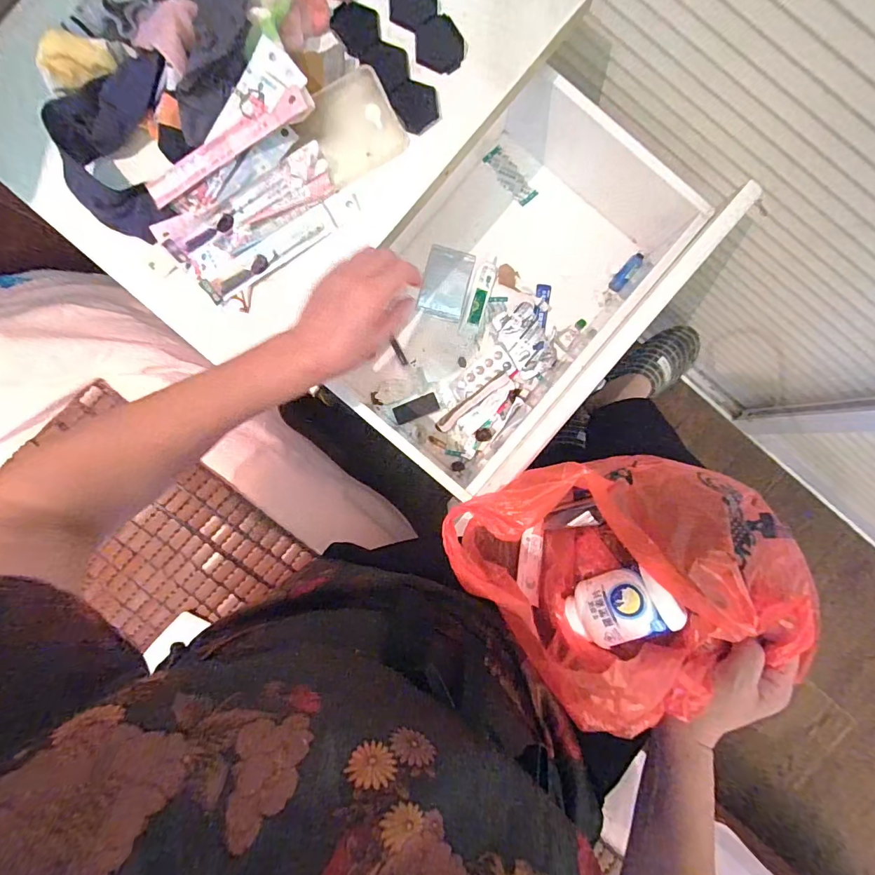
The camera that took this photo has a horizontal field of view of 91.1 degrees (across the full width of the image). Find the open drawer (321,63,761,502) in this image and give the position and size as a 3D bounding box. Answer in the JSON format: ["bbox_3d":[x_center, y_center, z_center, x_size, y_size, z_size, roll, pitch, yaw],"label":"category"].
[{"bbox_3d":[0.096,-0.203,0.554,0.313,0.150,0.503,39,90,1],"label":"open drawer"}]

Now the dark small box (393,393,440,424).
[{"bbox_3d":[-0.030,-0.041,0.614,0.064,0.012,0.025,-22,89,1],"label":"dark small box"}]

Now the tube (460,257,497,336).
[{"bbox_3d":[0.060,-0.202,0.615,0.031,0.011,0.108,15,90,1],"label":"tube"}]

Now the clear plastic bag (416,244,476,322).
[{"bbox_3d":[0.013,-0.223,0.620,0.066,0.004,0.098,14,90,1],"label":"clear plastic bag"}]

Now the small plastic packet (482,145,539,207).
[{"bbox_3d":[0.106,-0.377,0.620,0.031,0.006,0.090,-40,89,1],"label":"small plastic packet"}]

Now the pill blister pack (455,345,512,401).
[{"bbox_3d":[0.064,-0.091,0.619,0.089,0.009,0.036,-40,89,1],"label":"pill blister pack"}]

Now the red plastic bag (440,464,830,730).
[{"bbox_3d":[0.172,0.117,0.386,0.285,0.132,0.208,-19,89,1],"label":"red plastic bag"}]

